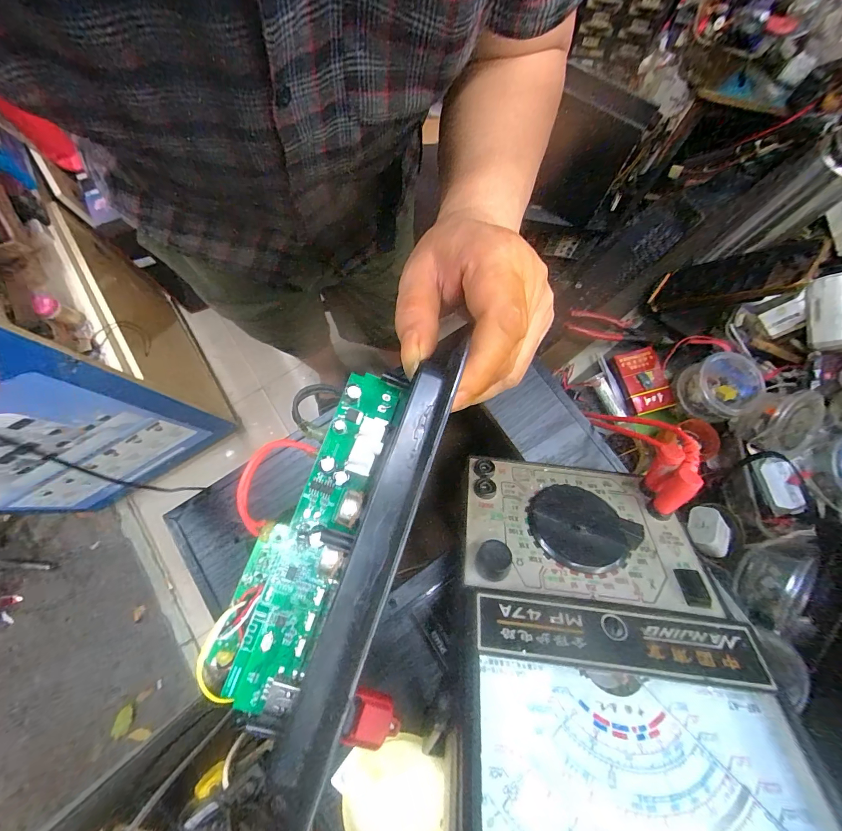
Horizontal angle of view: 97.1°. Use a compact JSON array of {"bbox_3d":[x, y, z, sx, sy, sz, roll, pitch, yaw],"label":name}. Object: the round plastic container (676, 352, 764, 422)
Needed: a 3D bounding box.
[{"bbox_3d":[0.356,-0.034,0.444,0.072,0.052,0.076,0,76,-1],"label":"round plastic container"}]

